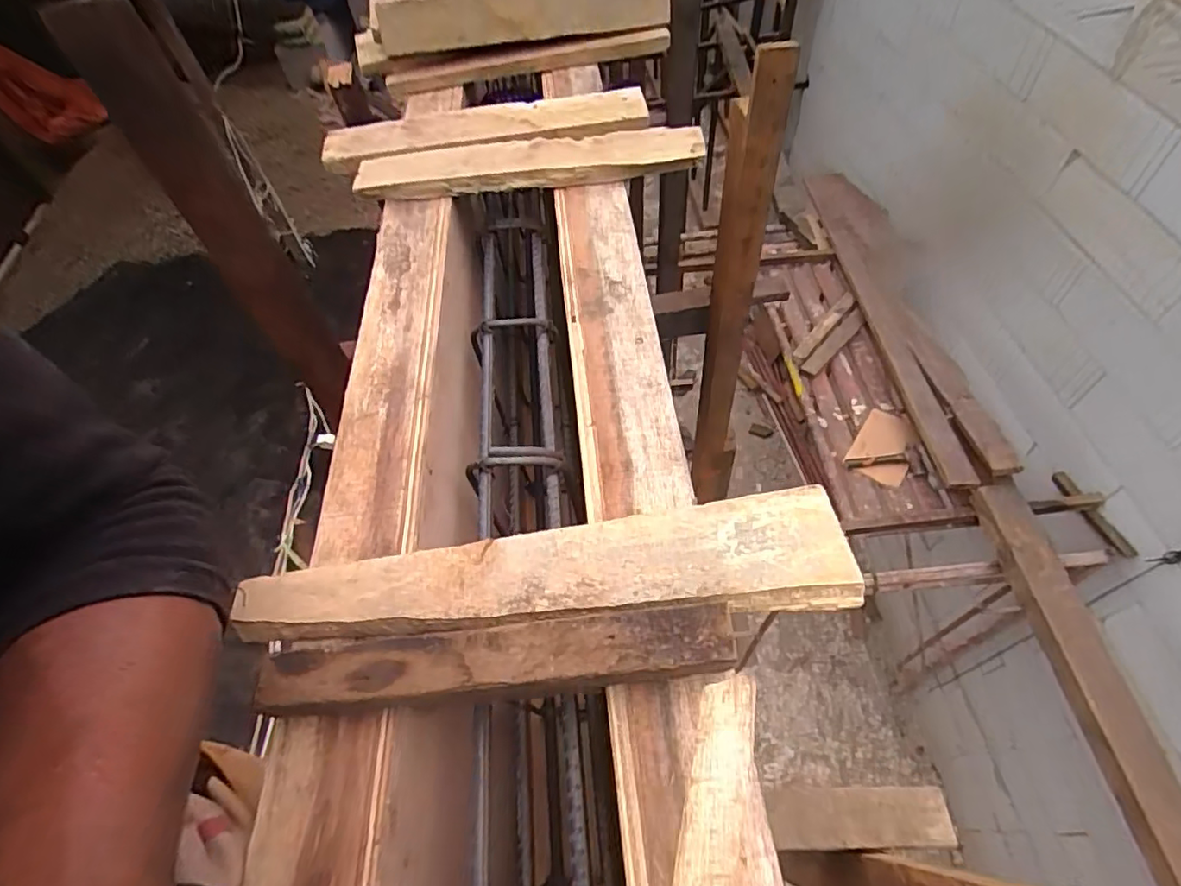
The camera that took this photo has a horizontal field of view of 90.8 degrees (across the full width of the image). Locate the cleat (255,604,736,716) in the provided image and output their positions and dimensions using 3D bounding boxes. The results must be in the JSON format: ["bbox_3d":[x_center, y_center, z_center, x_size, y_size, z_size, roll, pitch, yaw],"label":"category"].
[{"bbox_3d":[-0.048,0.116,0.300,0.233,0.035,0.033,-6,55,1],"label":"cleat"}]

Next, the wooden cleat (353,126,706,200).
[{"bbox_3d":[-0.064,-0.279,0.580,0.340,0.026,0.056,-3,55,3],"label":"wooden cleat"}]

